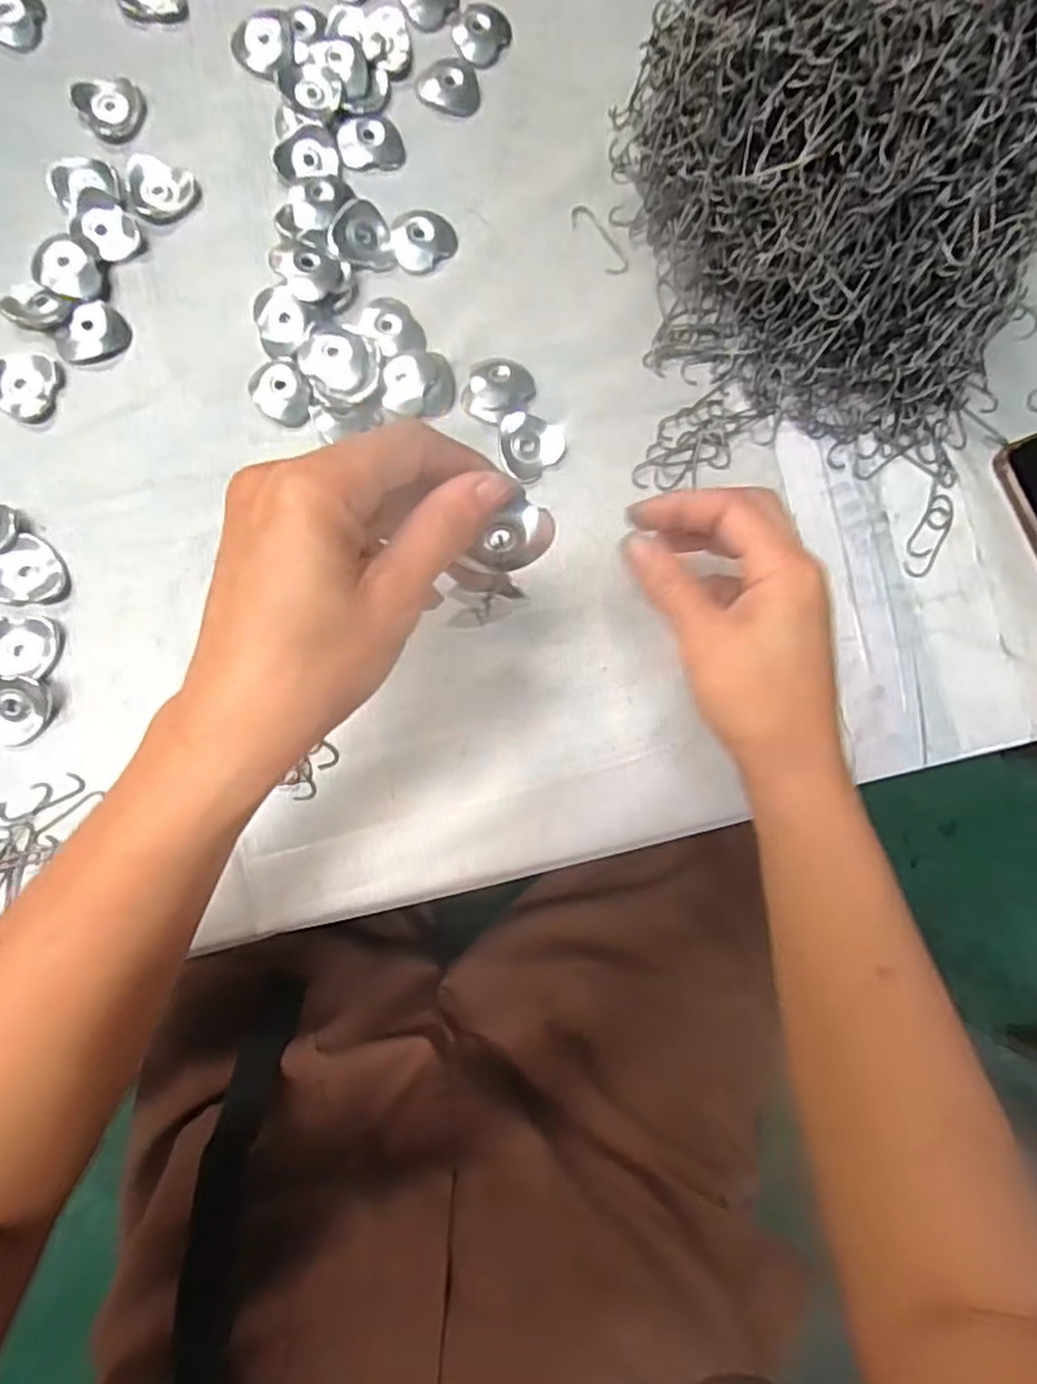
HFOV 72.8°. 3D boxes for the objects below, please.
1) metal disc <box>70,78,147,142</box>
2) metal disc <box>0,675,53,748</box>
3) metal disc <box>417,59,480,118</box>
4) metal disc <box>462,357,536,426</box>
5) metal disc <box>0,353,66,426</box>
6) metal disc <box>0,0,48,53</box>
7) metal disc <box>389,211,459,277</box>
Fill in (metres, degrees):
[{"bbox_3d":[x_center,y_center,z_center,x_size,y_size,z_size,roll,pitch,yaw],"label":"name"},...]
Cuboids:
[{"bbox_3d":[-0.222,-0.321,0.386,0.033,0.011,0.032,1,83,-6],"label":"metal disc"},{"bbox_3d":[-0.246,0.009,0.338,0.034,0.008,0.032,1,83,-6],"label":"metal disc"},{"bbox_3d":[-0.040,-0.359,0.415,0.035,0.005,0.033,1,83,-6],"label":"metal disc"},{"bbox_3d":[-0.011,-0.166,0.389,0.037,0.009,0.037,1,83,-6],"label":"metal disc"},{"bbox_3d":[-0.255,-0.158,0.362,0.033,0.006,0.034,-2,96,-20],"label":"metal disc"},{"bbox_3d":[-0.282,-0.375,0.390,0.033,0.006,0.036,1,83,-6],"label":"metal disc"},{"bbox_3d":[-0.055,-0.259,0.403,0.039,0.005,0.032,-39,88,-9],"label":"metal disc"}]

